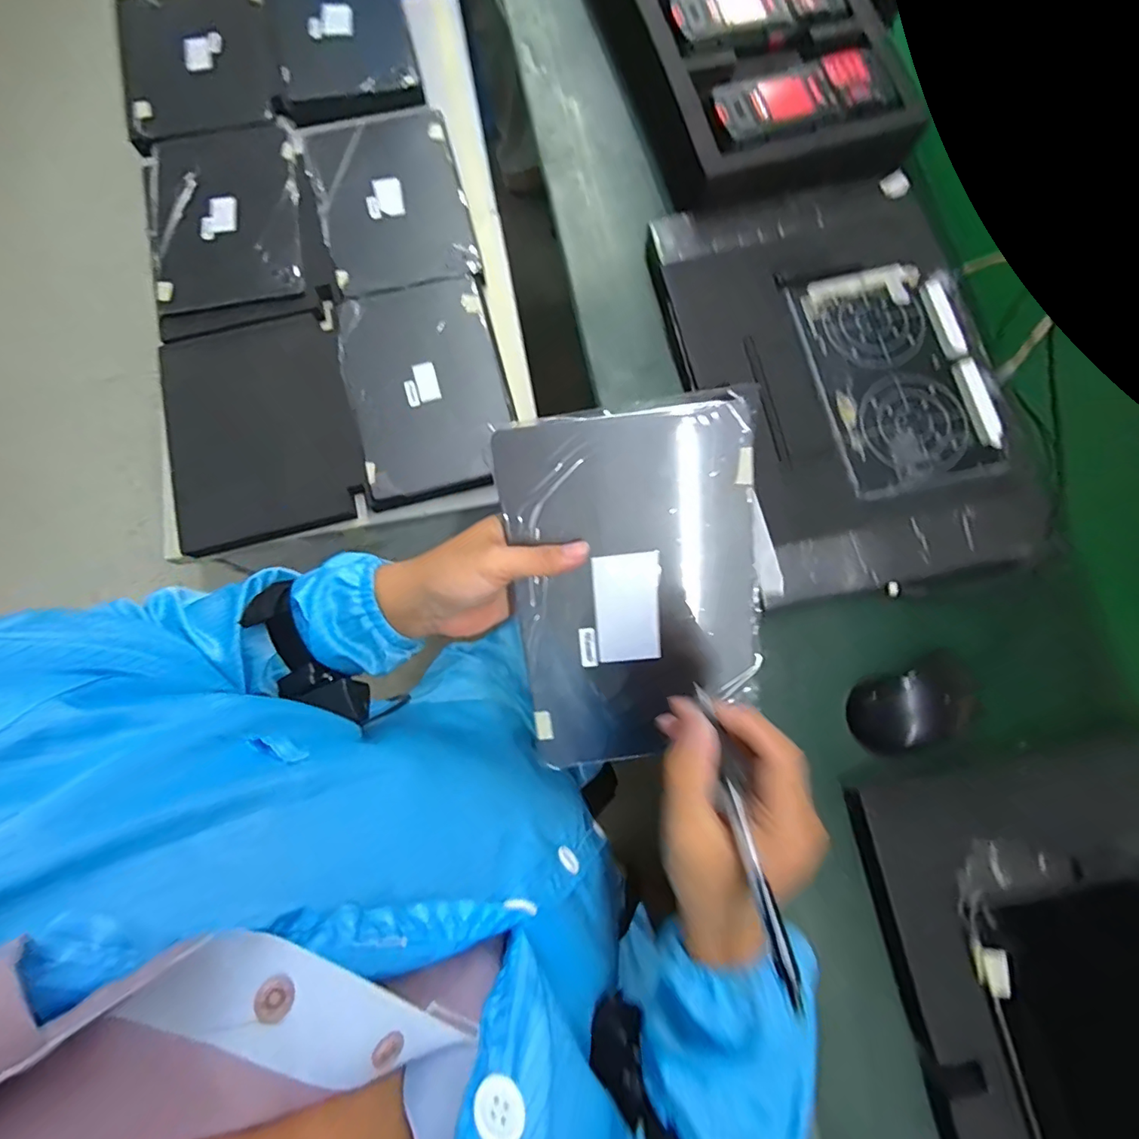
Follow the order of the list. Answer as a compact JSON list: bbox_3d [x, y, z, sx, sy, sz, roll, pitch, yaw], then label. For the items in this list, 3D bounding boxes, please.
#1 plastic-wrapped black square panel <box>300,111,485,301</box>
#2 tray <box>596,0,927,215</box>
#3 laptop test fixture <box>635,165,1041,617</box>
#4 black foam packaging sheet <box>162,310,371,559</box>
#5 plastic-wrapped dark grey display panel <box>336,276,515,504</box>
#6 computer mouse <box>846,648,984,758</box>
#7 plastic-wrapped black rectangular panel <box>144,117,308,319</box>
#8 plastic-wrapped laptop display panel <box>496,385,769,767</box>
[{"bbox_3d":[-0.228,-0.475,0.654,0.178,0.015,0.273,-15,79,-4],"label":"plastic-wrapped black square panel"},{"bbox_3d":[0.156,-0.616,0.564,0.225,0.081,0.520,-15,79,-4],"label":"tray"},{"bbox_3d":[0.242,-0.173,0.474,0.252,0.031,0.391,-11,79,-3],"label":"laptop test fixture"},{"bbox_3d":[-0.355,-0.166,0.601,0.205,0.022,0.260,-17,79,-4],"label":"black foam packaging sheet"},{"bbox_3d":[-0.167,-0.218,0.606,0.170,0.017,0.254,-16,79,-4],"label":"plastic-wrapped dark grey display panel"},{"bbox_3d":[0.286,0.113,0.435,0.101,0.034,0.070,-20,79,-5],"label":"computer mouse"},{"bbox_3d":[-0.430,-0.437,0.640,0.183,0.019,0.264,-14,79,-4],"label":"plastic-wrapped black rectangular panel"},{"bbox_3d":[0.051,0.019,0.371,0.174,0.010,0.257,-7,108,1],"label":"plastic-wrapped laptop display panel"}]

